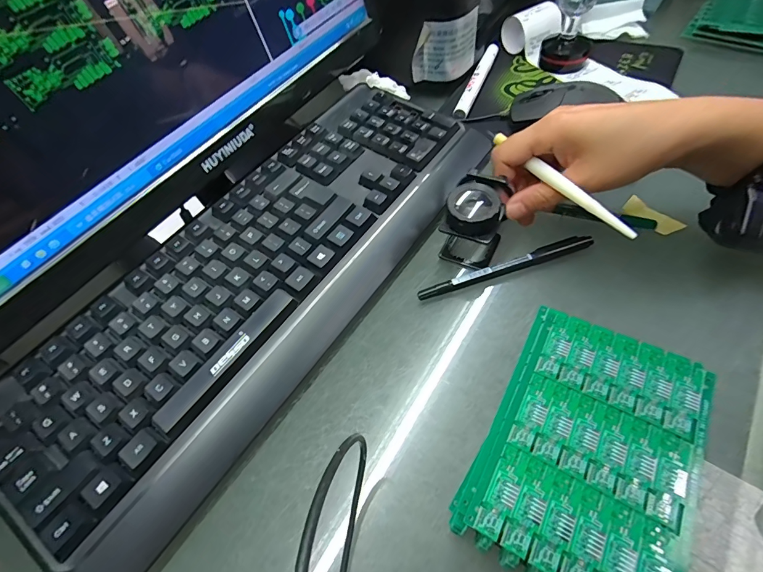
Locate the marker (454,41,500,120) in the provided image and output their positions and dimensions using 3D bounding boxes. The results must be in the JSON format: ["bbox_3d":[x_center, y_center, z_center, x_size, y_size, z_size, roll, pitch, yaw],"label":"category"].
[{"bbox_3d":[0.112,-0.240,0.446,0.017,0.012,0.145,16,59,17],"label":"marker"}]

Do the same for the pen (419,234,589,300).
[{"bbox_3d":[0.095,-0.014,0.300,0.138,0.015,0.012,-18,55,-5],"label":"pen"}]

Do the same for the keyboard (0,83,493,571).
[{"bbox_3d":[-0.081,-0.023,0.308,0.160,0.032,0.433,29,64,21],"label":"keyboard"}]

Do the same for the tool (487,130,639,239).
[{"bbox_3d":[0.119,-0.076,0.269,0.006,0.007,0.142,-24,52,-10],"label":"tool"}]

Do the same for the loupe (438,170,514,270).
[{"bbox_3d":[0.073,-0.049,0.302,0.040,0.059,0.056,21,62,17],"label":"loupe"}]

